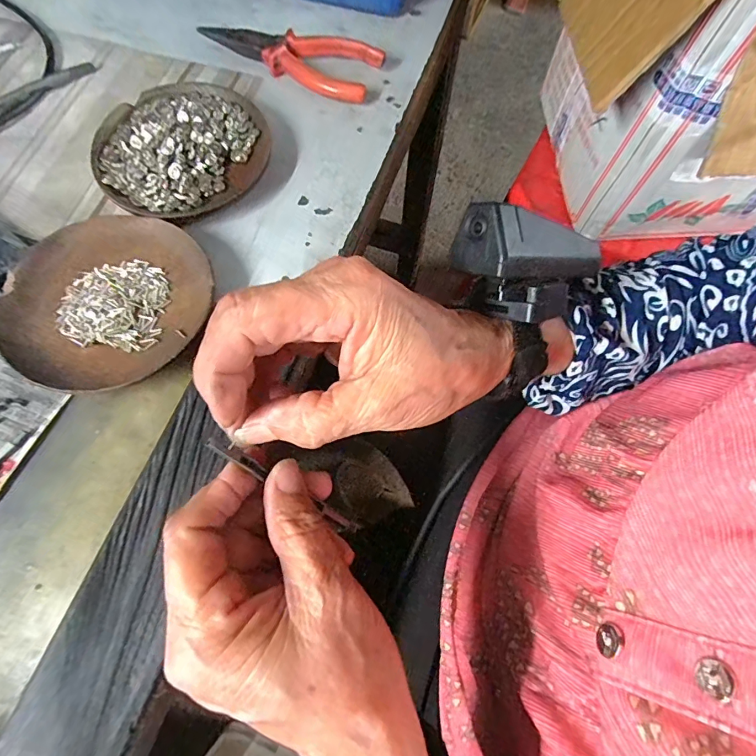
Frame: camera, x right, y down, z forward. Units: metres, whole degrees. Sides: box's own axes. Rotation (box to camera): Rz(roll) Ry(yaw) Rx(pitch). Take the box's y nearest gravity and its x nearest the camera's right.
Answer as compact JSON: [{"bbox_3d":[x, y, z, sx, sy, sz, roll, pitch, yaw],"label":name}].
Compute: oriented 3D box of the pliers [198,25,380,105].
[{"bbox_3d":[-0.066,-0.252,0.338,0.138,0.015,0.050,25,71,8],"label":"pliers"}]

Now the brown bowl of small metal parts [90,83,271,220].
[{"bbox_3d":[-0.133,-0.155,0.298,0.101,0.021,0.111,0,69,-1],"label":"brown bowl of small metal parts"}]

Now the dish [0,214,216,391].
[{"bbox_3d":[-0.155,-0.045,0.256,0.113,0.020,0.110,0,69,-1],"label":"dish"}]

